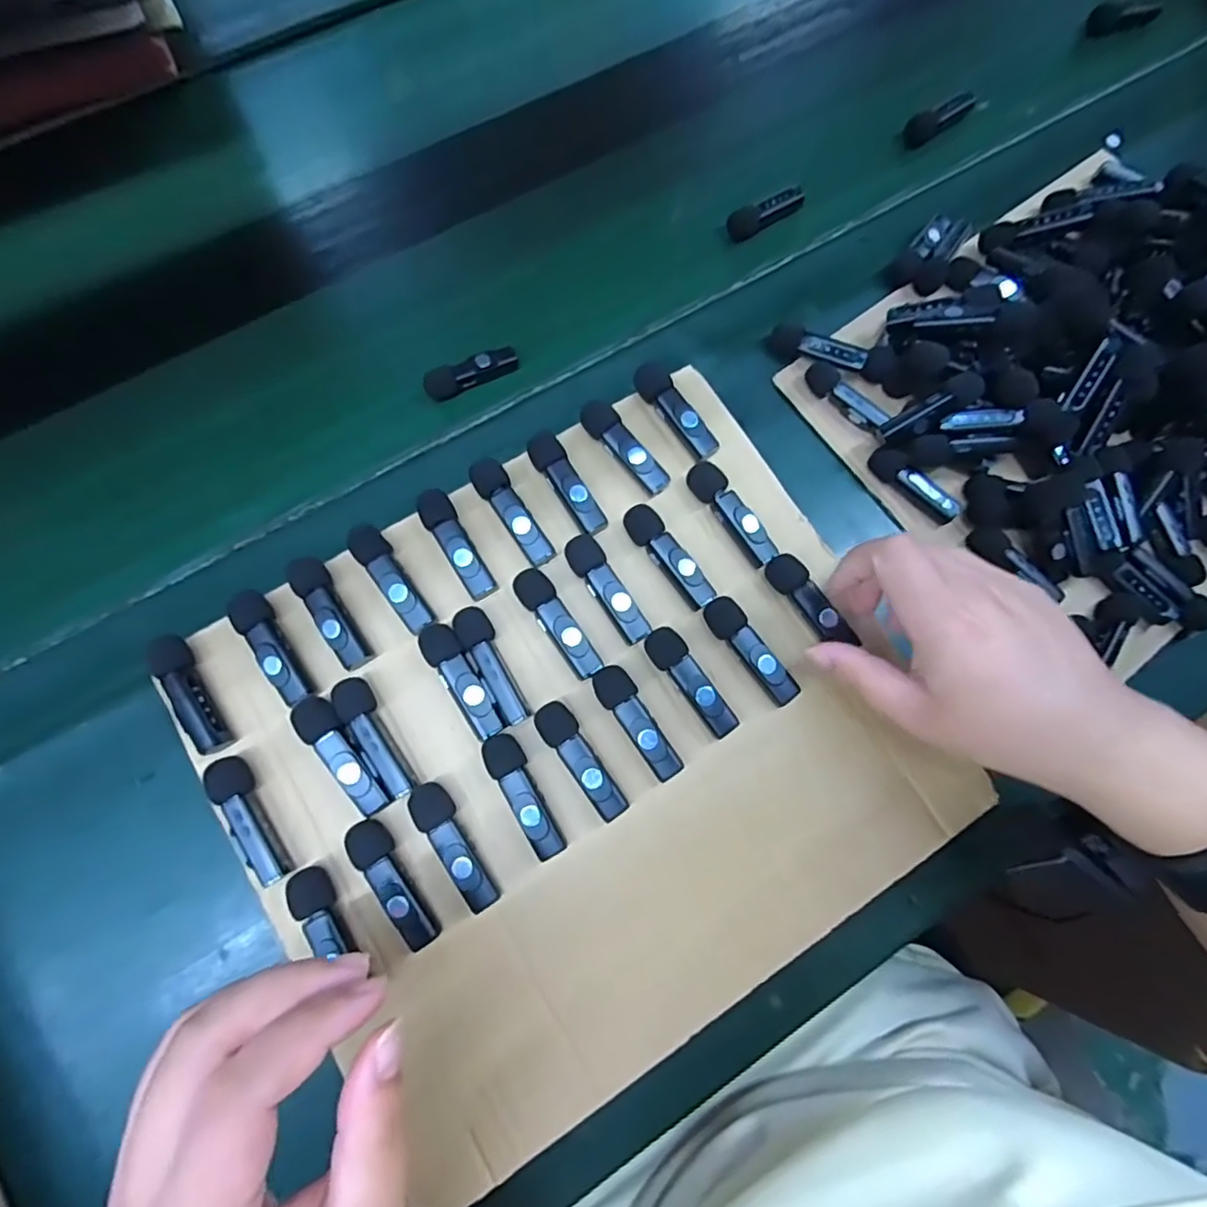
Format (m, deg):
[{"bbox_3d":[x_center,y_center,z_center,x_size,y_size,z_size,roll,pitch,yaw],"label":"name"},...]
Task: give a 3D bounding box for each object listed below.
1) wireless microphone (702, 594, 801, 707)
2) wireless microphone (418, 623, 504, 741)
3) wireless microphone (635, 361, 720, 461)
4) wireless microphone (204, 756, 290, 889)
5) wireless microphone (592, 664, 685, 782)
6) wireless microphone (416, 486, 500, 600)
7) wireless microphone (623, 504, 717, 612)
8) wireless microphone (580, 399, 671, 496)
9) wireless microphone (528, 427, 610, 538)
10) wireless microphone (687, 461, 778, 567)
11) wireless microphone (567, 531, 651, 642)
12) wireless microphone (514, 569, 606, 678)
[{"bbox_3d":[0.079,0.024,0.323,0.022,0.015,0.064,-34,78,-11],"label":"wireless microphone"},{"bbox_3d":[-0.073,0.039,0.314,0.018,0.017,0.064,-33,77,-11],"label":"wireless microphone"},{"bbox_3d":[0.042,-0.112,0.353,0.020,0.016,0.064,-33,77,-11],"label":"wireless microphone"},{"bbox_3d":[-0.172,0.104,0.294,0.015,0.020,0.065,-30,77,-10],"label":"wireless microphone"},{"bbox_3d":[0.017,0.064,0.318,0.020,0.021,0.064,-29,77,-10],"label":"wireless microphone"},{"bbox_3d":[-0.079,-0.032,0.329,0.018,0.012,0.064,-30,86,-9],"label":"wireless microphone"},{"bbox_3d":[0.037,-0.026,0.335,0.021,0.020,0.065,-34,78,-11],"label":"wireless microphone"},{"bbox_3d":[0.012,-0.090,0.345,0.019,0.013,0.064,-39,84,-12],"label":"wireless microphone"},{"bbox_3d":[-0.020,-0.068,0.337,0.018,0.012,0.063,-32,83,-10],"label":"wireless microphone"},{"bbox_3d":[0.072,-0.050,0.342,0.018,0.018,0.065,-33,77,-11],"label":"wireless microphone"},{"bbox_3d":[0.002,-0.007,0.330,0.019,0.018,0.063,-29,77,-10],"label":"wireless microphone"},{"bbox_3d":[-0.025,0.011,0.324,0.019,0.017,0.064,-30,77,-10],"label":"wireless microphone"}]

